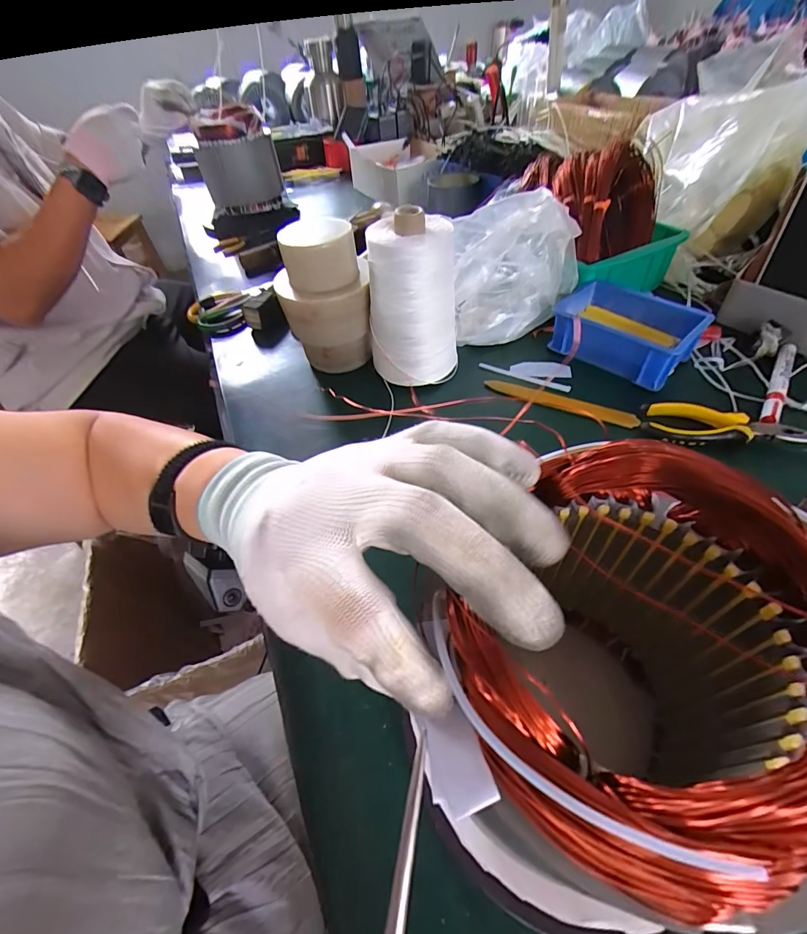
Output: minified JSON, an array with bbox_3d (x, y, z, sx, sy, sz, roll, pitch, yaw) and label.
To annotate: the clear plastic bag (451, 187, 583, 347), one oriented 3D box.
[{"bbox_3d":[0.131,-0.223,0.486,0.167,0.155,0.072,-32,53,-20],"label":"clear plastic bag"}]

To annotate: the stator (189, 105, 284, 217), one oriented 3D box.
[{"bbox_3d":[-0.361,-0.671,0.900,0.176,0.170,0.202,-20,50,-12],"label":"stator"}]

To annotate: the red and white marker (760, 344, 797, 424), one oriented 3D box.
[{"bbox_3d":[0.393,-0.087,0.430,0.016,0.014,0.142,26,57,26],"label":"red and white marker"}]

